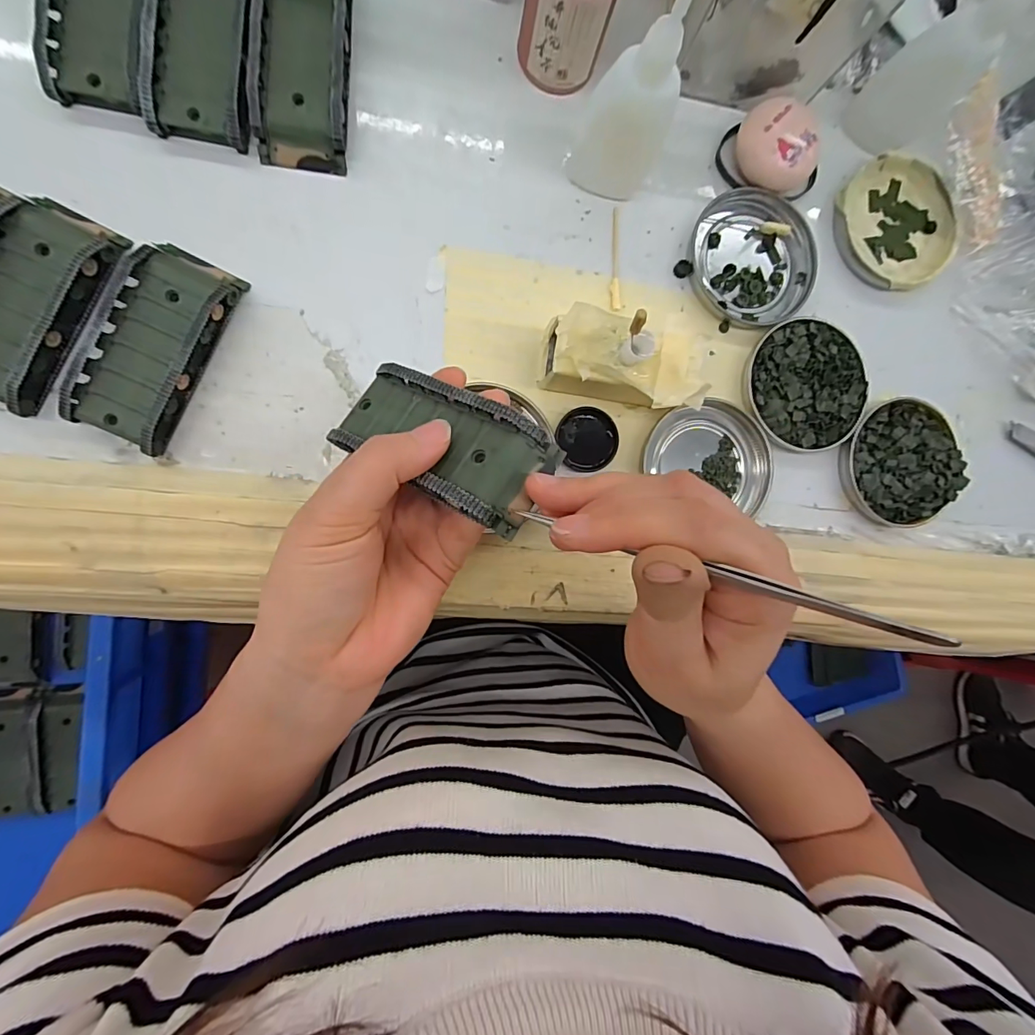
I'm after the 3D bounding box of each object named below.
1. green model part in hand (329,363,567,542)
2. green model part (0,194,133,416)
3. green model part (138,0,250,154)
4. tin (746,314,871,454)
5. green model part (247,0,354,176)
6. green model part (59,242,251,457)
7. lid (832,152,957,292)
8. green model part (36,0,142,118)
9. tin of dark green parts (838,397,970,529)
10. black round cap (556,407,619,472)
[{"bbox_3d":[-0.033,-0.033,0.194,0.095,0.020,0.045,31,85,25],"label":"green model part in hand"},{"bbox_3d":[-0.229,-0.102,0.219,0.051,0.019,0.095,24,87,-8],"label":"green model part"},{"bbox_3d":[-0.153,-0.232,0.230,0.044,0.022,0.088,5,90,-9],"label":"green model part"},{"bbox_3d":[0.175,-0.080,0.285,0.078,0.010,0.074,0,91,-9],"label":"tin"},{"bbox_3d":[-0.109,-0.230,0.237,0.043,0.020,0.094,2,90,-9],"label":"green model part"},{"bbox_3d":[-0.176,-0.085,0.227,0.044,0.018,0.096,26,87,-8],"label":"green model part"},{"bbox_3d":[0.237,-0.184,0.294,0.075,0.009,0.079,0,91,-9],"label":"lid"},{"bbox_3d":[-0.196,-0.243,0.224,0.043,0.022,0.088,5,90,-9],"label":"green model part"},{"bbox_3d":[0.241,-0.034,0.293,0.076,0.013,0.077,0,91,-9],"label":"tin of dark green parts"},{"bbox_3d":[0.040,-0.045,0.266,0.033,0.006,0.035,0,91,-9],"label":"black round cap"}]

